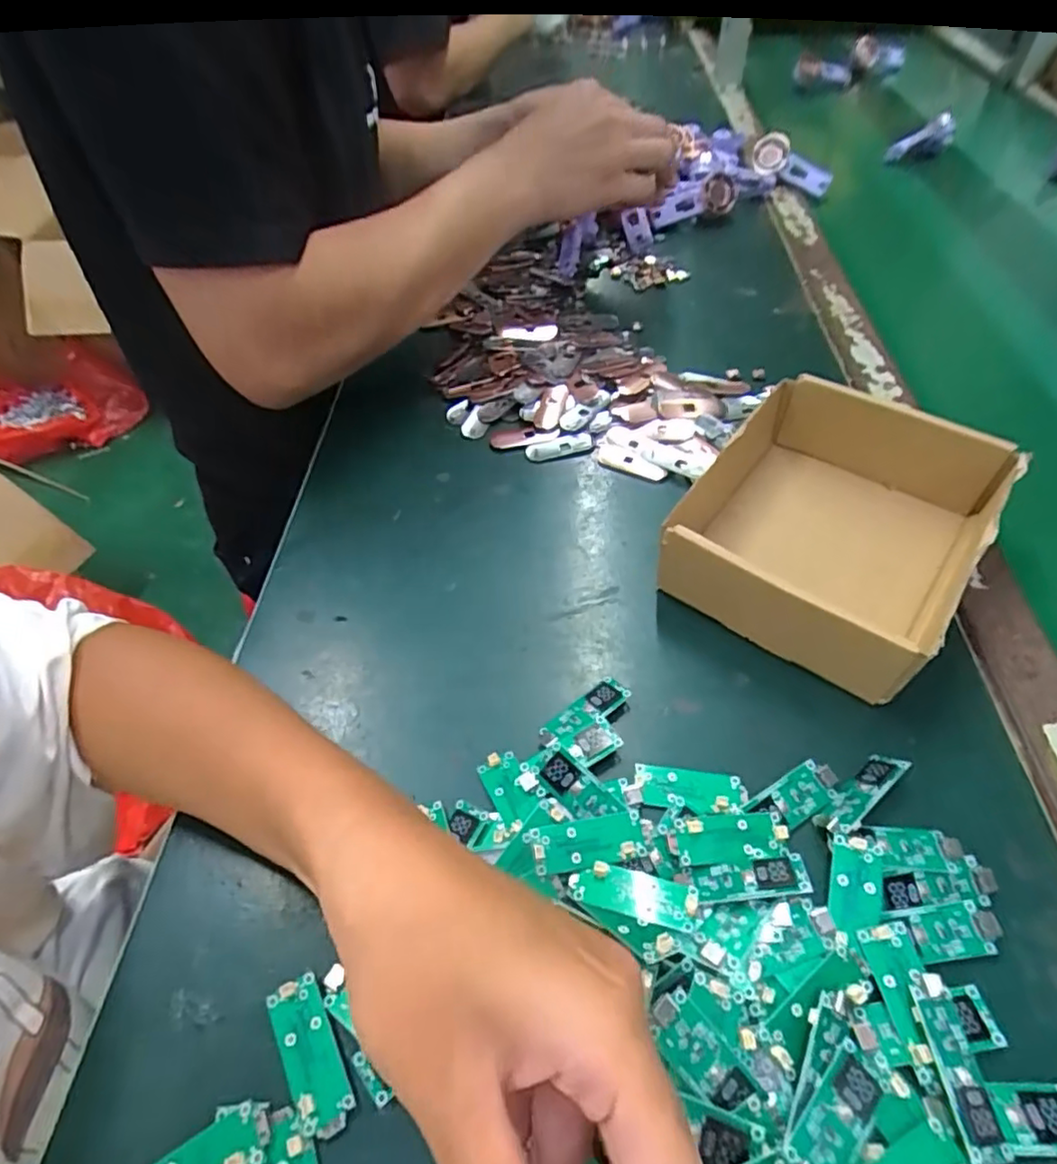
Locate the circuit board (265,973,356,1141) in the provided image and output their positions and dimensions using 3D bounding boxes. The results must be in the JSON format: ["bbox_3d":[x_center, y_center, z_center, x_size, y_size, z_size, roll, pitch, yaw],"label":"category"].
[{"bbox_3d":[-0.082,0.175,0.234,0.019,0.004,0.050,-27,54,-16],"label":"circuit board"}]

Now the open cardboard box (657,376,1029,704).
[{"bbox_3d":[0.170,-0.035,0.354,0.134,0.054,0.166,30,60,26],"label":"open cardboard box"}]

